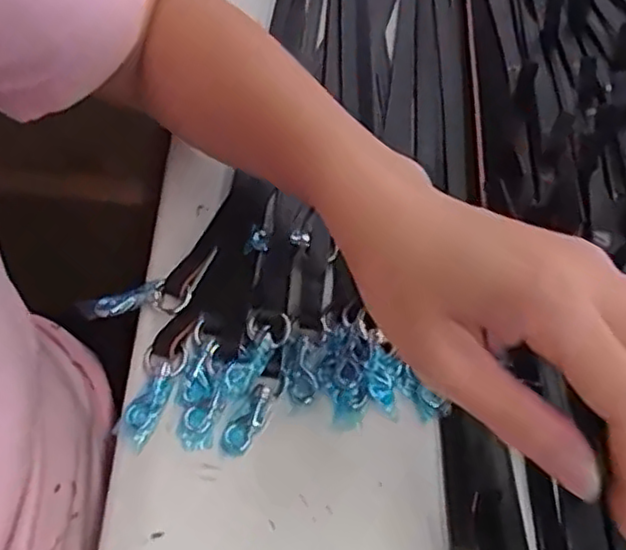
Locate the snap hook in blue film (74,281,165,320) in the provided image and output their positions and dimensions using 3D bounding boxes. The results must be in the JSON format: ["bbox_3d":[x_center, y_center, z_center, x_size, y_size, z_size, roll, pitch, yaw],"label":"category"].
[{"bbox_3d":[-0.106,0.015,0.380,0.048,0.009,0.012,-13,57,-9],"label":"snap hook in blue film"}]

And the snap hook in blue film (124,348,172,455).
[{"bbox_3d":[-0.084,0.064,0.352,0.018,0.005,0.049,8,56,5],"label":"snap hook in blue film"}]

